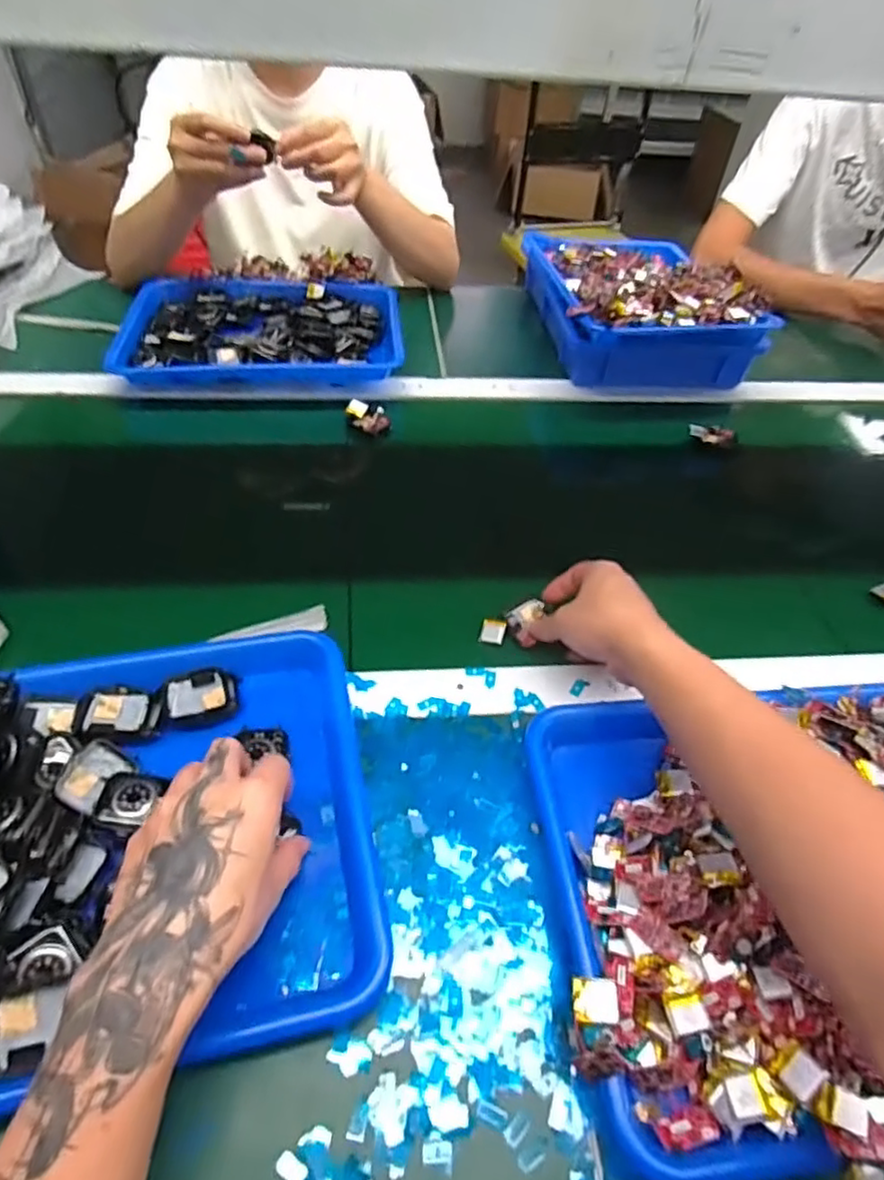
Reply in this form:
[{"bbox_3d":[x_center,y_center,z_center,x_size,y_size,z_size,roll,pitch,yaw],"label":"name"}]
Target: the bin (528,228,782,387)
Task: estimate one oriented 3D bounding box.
[{"bbox_3d":[0.253,-0.388,0.855,0.239,0.107,0.311,-4,49,-8],"label":"bin"}]

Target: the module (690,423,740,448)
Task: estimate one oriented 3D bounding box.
[{"bbox_3d":[0.312,-0.179,0.743,0.056,0.019,0.020,10,48,5],"label":"module"}]

